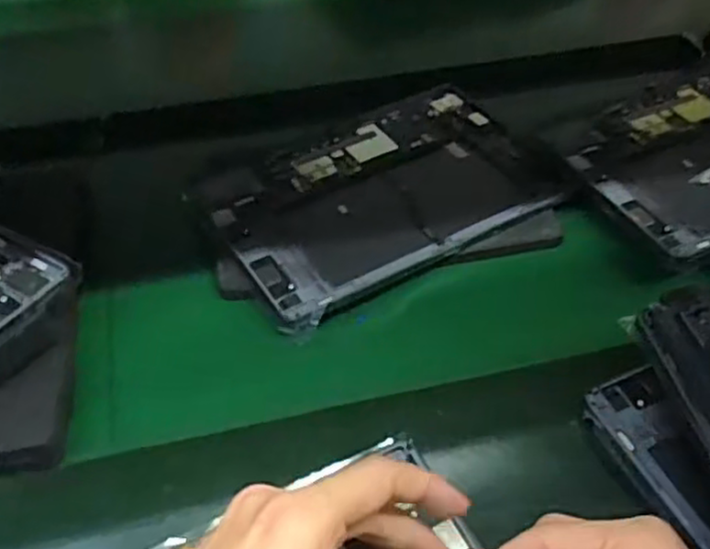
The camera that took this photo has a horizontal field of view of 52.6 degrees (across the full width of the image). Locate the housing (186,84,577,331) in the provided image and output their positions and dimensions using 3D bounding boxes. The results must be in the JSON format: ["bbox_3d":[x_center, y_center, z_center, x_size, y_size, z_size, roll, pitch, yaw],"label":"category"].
[{"bbox_3d":[0.020,-0.063,0.542,0.247,0.010,0.164,-25,53,-22],"label":"housing"}]

